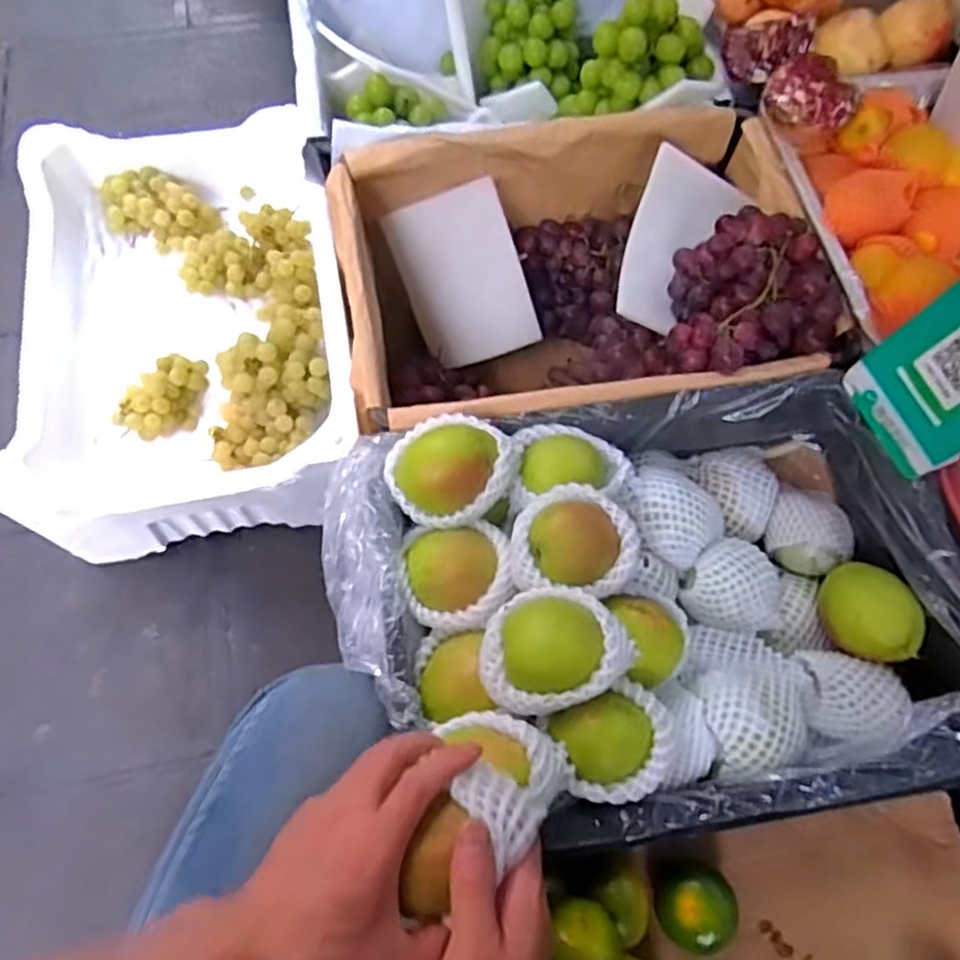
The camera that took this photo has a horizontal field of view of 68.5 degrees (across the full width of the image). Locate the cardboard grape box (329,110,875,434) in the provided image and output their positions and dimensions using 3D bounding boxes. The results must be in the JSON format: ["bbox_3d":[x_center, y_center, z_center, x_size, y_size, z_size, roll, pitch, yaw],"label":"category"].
[{"bbox_3d":[0.102,-0.195,0.802,0.481,0.267,0.353,-9,68,-7],"label":"cardboard grape box"}]

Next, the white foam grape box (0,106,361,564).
[{"bbox_3d":[-0.365,-0.194,0.881,0.360,0.175,0.540,-11,69,-8],"label":"white foam grape box"}]

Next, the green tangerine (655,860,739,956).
[{"bbox_3d":[0.167,0.332,0.552,0.054,0.049,0.058,1,67,-3],"label":"green tangerine"}]

